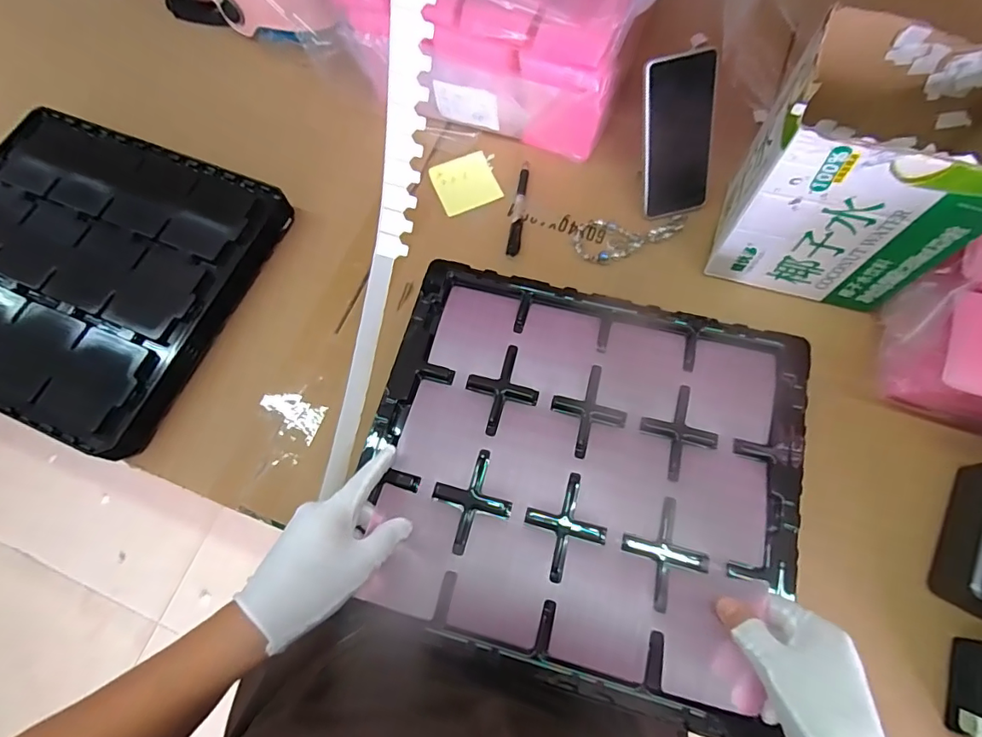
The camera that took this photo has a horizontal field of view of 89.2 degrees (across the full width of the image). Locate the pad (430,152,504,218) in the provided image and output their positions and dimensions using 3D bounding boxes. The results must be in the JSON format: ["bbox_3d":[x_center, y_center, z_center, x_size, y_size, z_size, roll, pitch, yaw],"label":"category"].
[{"bbox_3d":[-0.033,-0.237,0.632,0.074,0.004,0.078,-21,71,-5],"label":"pad"}]

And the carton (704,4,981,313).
[{"bbox_3d":[0.350,-0.182,0.486,0.183,0.208,0.148,18,72,8],"label":"carton"}]

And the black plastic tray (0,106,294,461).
[{"bbox_3d":[-0.486,-0.126,0.591,0.382,0.050,0.350,21,73,9],"label":"black plastic tray"}]

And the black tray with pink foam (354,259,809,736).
[{"bbox_3d":[0.073,0.080,0.430,0.359,0.032,0.322,14,72,7],"label":"black tray with pink foam"}]

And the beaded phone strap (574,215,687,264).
[{"bbox_3d":[0.165,-0.154,0.588,0.128,0.007,0.057,-1,71,2],"label":"beaded phone strap"}]

